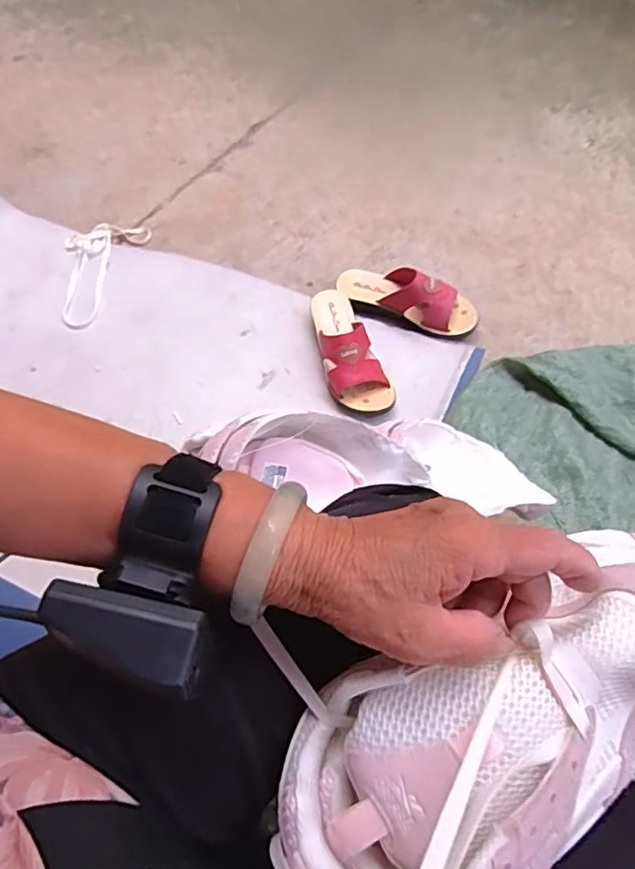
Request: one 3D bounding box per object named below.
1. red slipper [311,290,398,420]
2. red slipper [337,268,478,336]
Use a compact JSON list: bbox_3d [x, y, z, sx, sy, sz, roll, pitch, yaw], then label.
[{"bbox_3d":[0.042,-0.132,0.909,0.087,0.083,0.228,-18,65,-2],"label":"red slipper"},{"bbox_3d":[0.141,-0.219,0.956,0.227,0.075,0.079,18,69,13],"label":"red slipper"}]

